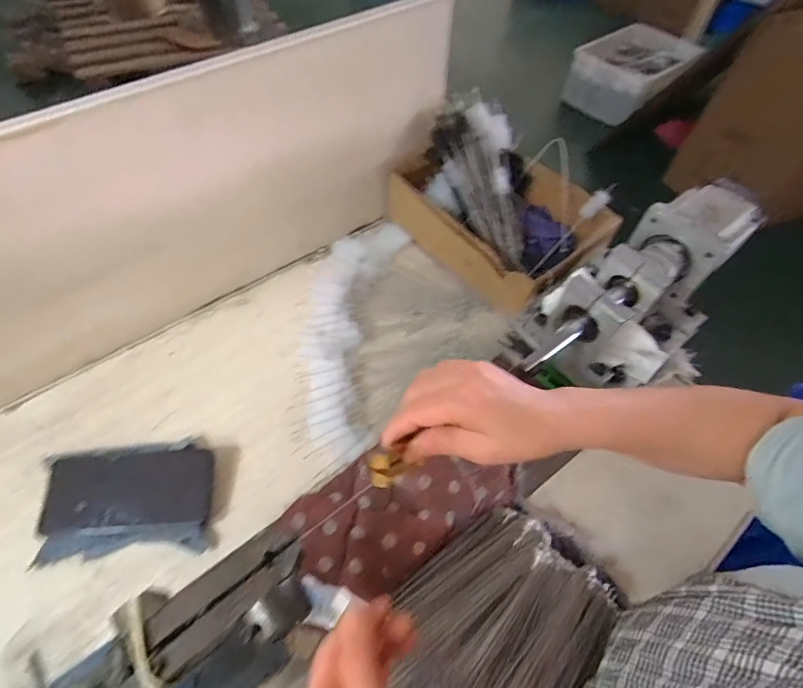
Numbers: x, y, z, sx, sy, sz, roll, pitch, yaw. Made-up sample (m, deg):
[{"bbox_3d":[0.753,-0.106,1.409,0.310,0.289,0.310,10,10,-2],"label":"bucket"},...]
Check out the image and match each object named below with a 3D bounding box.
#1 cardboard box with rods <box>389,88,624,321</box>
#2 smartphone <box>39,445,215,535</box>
[{"bbox_3d":[0.137,-0.191,0.607,0.197,0.135,0.283,-34,64,-23],"label":"cardboard box with rods"},{"bbox_3d":[-0.278,0.150,0.443,0.156,0.016,0.074,-5,69,-6],"label":"smartphone"}]

